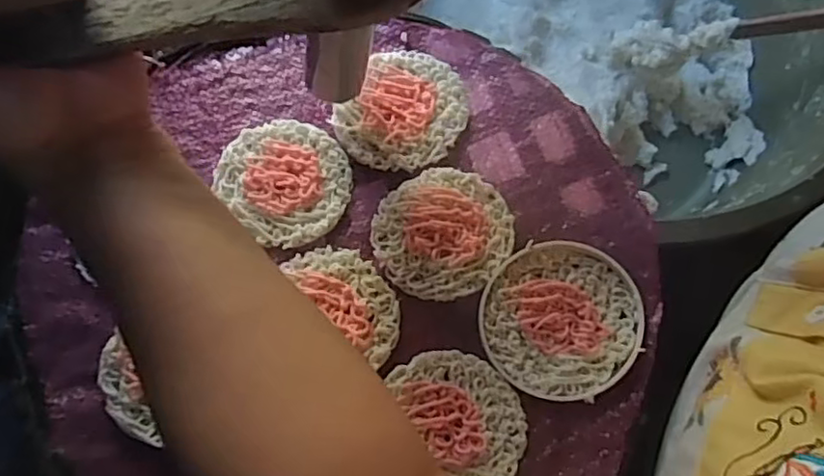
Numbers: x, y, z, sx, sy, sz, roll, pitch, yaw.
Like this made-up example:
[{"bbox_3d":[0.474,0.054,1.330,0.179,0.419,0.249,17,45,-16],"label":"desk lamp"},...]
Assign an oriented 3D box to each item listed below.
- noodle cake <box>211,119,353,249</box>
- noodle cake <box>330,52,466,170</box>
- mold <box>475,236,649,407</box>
[{"bbox_3d":[-0.073,-0.037,0.376,0.077,0.006,0.069,43,76,12],"label":"noodle cake"},{"bbox_3d":[-0.004,-0.078,0.386,0.069,0.009,0.080,34,75,10],"label":"noodle cake"},{"bbox_3d":[0.082,0.044,0.349,0.085,0.008,0.083,0,72,-1],"label":"mold"}]

